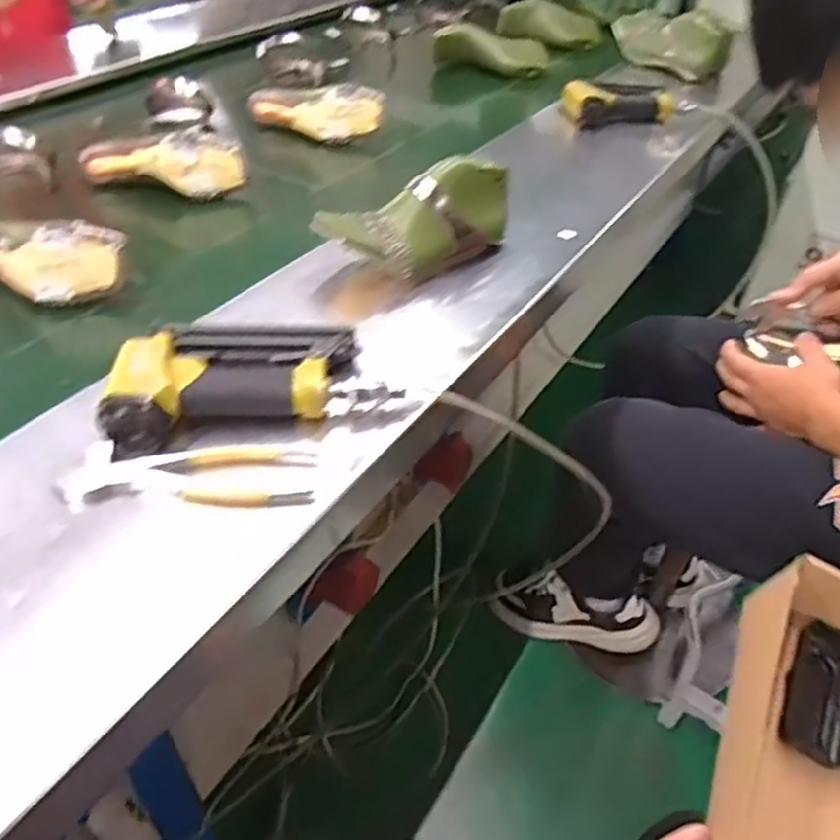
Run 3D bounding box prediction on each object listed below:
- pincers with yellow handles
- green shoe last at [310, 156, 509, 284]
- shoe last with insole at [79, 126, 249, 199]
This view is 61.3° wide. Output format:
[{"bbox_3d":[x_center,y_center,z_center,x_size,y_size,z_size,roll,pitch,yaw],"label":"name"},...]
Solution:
[{"bbox_3d":[-0.171,0.039,0.527,0.177,0.020,0.062,-3,43,-7],"label":"pincers with yellow handles"},{"bbox_3d":[0.003,-0.212,0.760,0.222,0.096,0.085,-32,53,-32],"label":"green shoe last"},{"bbox_3d":[-0.342,-0.336,0.940,0.210,0.085,0.067,8,43,5],"label":"shoe last with insole"}]

